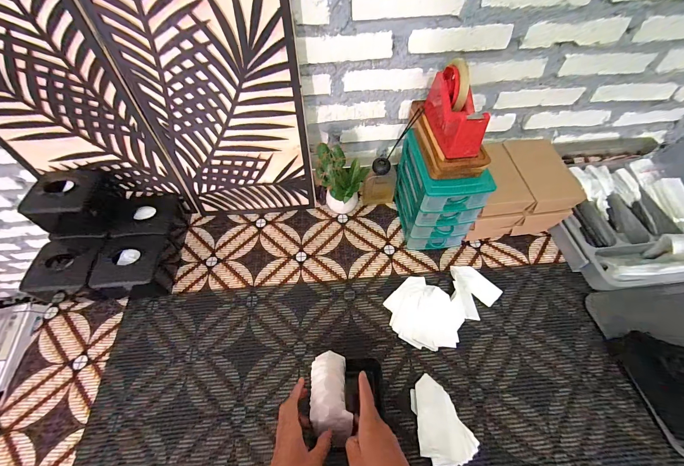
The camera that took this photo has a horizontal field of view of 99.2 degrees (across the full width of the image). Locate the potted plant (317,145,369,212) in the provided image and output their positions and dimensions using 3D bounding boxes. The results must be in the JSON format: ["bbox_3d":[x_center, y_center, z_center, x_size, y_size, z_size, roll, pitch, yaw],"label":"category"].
[{"bbox_3d":[-0.001,-0.131,0.707,0.094,0.190,0.095,34,63,21],"label":"potted plant"}]

